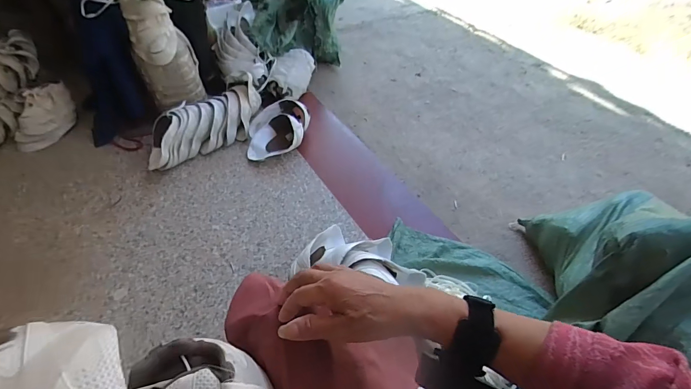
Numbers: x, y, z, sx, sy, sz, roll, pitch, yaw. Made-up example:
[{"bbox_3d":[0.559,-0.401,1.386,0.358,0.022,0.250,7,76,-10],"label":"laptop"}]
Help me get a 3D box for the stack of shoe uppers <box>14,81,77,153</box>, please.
[{"bbox_3d":[-1.074,-0.277,1.270,0.133,0.132,0.219,-1,49,-1],"label":"stack of shoe uppers"}]

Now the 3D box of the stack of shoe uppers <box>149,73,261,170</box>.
[{"bbox_3d":[-0.478,-0.245,1.238,0.450,0.127,0.163,-34,57,-26],"label":"stack of shoe uppers"}]

